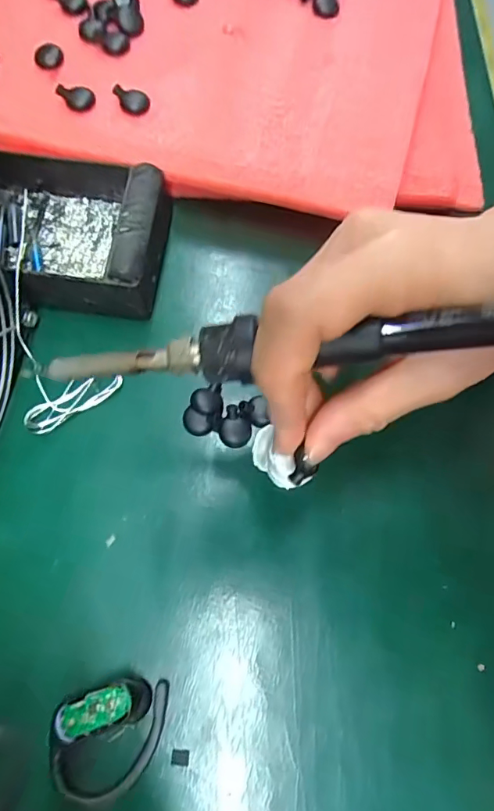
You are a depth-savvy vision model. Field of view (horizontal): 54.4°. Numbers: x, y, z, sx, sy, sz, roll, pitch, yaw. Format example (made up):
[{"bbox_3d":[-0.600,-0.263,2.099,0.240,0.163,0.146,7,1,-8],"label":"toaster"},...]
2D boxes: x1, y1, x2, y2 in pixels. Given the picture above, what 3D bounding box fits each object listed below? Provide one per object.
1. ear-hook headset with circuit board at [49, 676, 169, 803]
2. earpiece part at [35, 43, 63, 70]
[{"bbox_3d":[-0.055,0.128,0.186,0.040,0.015,0.047,12,76,2],"label":"ear-hook headset with circuit board"},{"bbox_3d":[-0.109,-0.192,0.263,0.015,0.005,0.016,0,76,-1],"label":"earpiece part"}]

